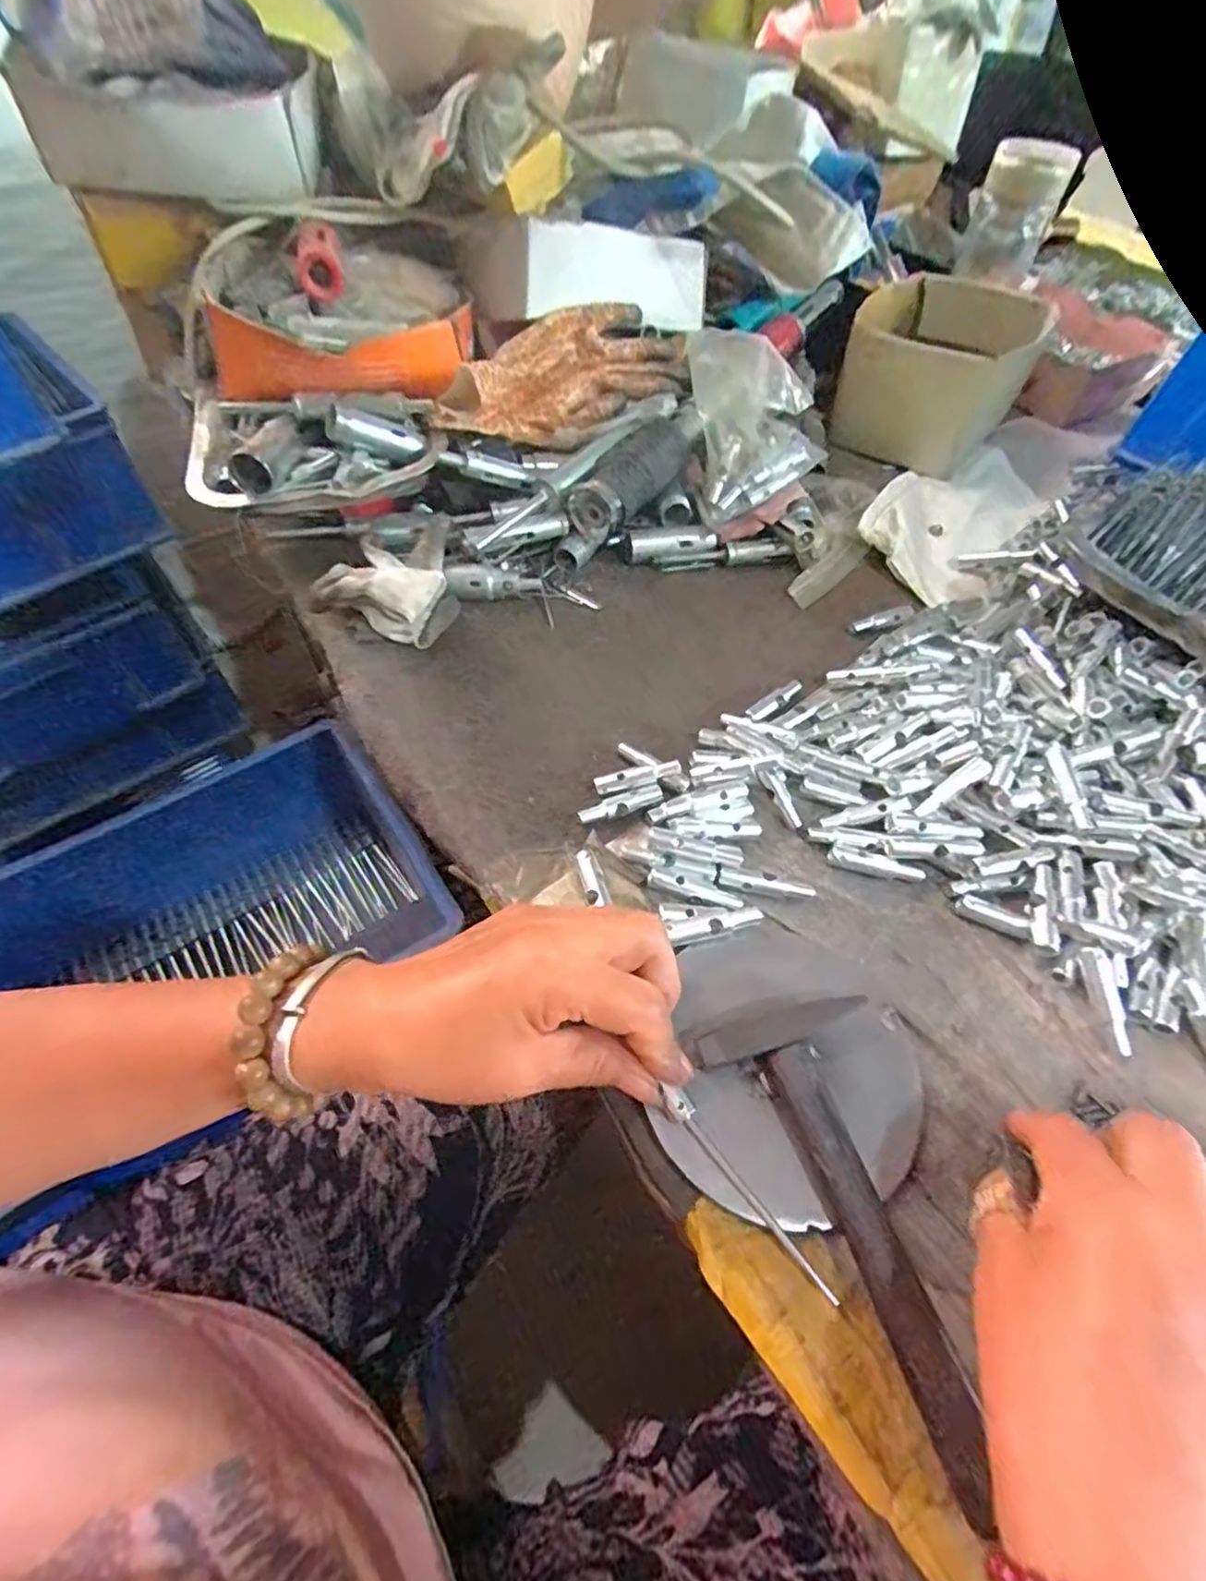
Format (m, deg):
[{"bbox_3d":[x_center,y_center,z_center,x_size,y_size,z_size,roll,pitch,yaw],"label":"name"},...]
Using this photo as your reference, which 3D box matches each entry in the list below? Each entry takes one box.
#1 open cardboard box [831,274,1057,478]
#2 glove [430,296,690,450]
[{"bbox_3d":[0.306,-0.391,0.613,0.148,0.087,0.168,29,60,17],"label":"open cardboard box"},{"bbox_3d":[-0.025,-0.320,0.512,0.220,0.050,0.092,-35,64,-22],"label":"glove"}]

